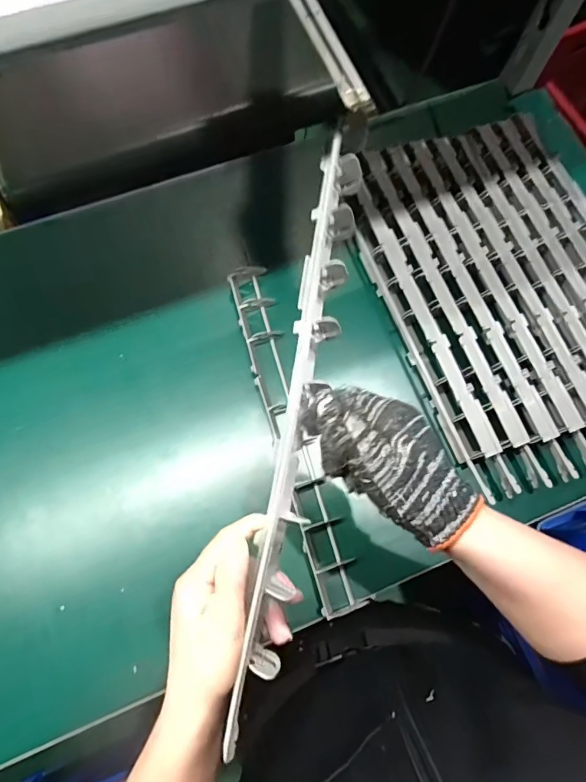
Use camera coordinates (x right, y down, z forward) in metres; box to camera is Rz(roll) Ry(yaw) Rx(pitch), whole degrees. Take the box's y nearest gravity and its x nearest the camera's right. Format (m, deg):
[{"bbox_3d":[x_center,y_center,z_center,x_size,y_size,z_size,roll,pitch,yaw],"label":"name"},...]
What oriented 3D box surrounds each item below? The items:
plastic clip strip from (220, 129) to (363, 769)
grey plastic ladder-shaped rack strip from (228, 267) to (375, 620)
[{"bbox_3d":[0.007,0.006,0.334,0.032,0.058,0.437,10,76,2],"label":"plastic clip strip"},{"bbox_3d":[-0.004,0.041,0.535,0.048,0.024,0.419,-16,76,-5],"label":"grey plastic ladder-shaped rack strip"}]

